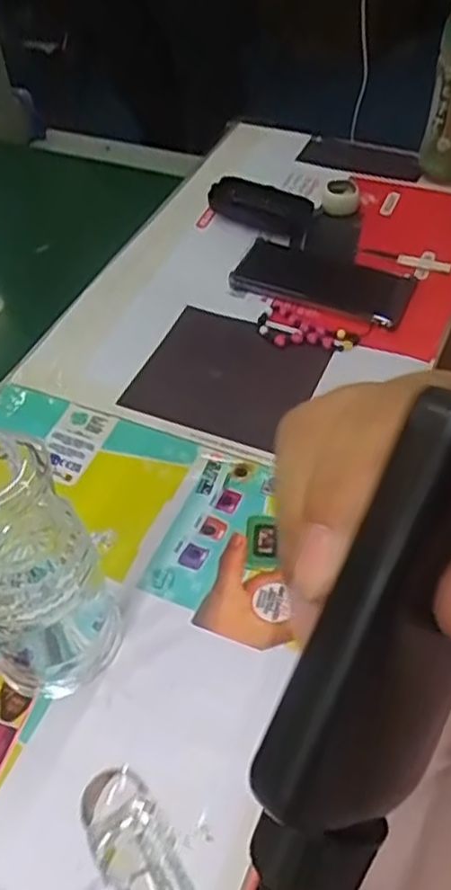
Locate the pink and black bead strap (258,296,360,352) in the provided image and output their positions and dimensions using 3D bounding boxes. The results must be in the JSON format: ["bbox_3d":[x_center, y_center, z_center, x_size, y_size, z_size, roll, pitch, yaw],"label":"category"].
[{"bbox_3d":[0.070,-0.106,0.642,0.095,0.008,0.054,20,52,18],"label":"pink and black bead strap"}]

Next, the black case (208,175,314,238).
[{"bbox_3d":[0.039,-0.251,0.755,0.111,0.026,0.055,27,54,23],"label":"black case"}]

